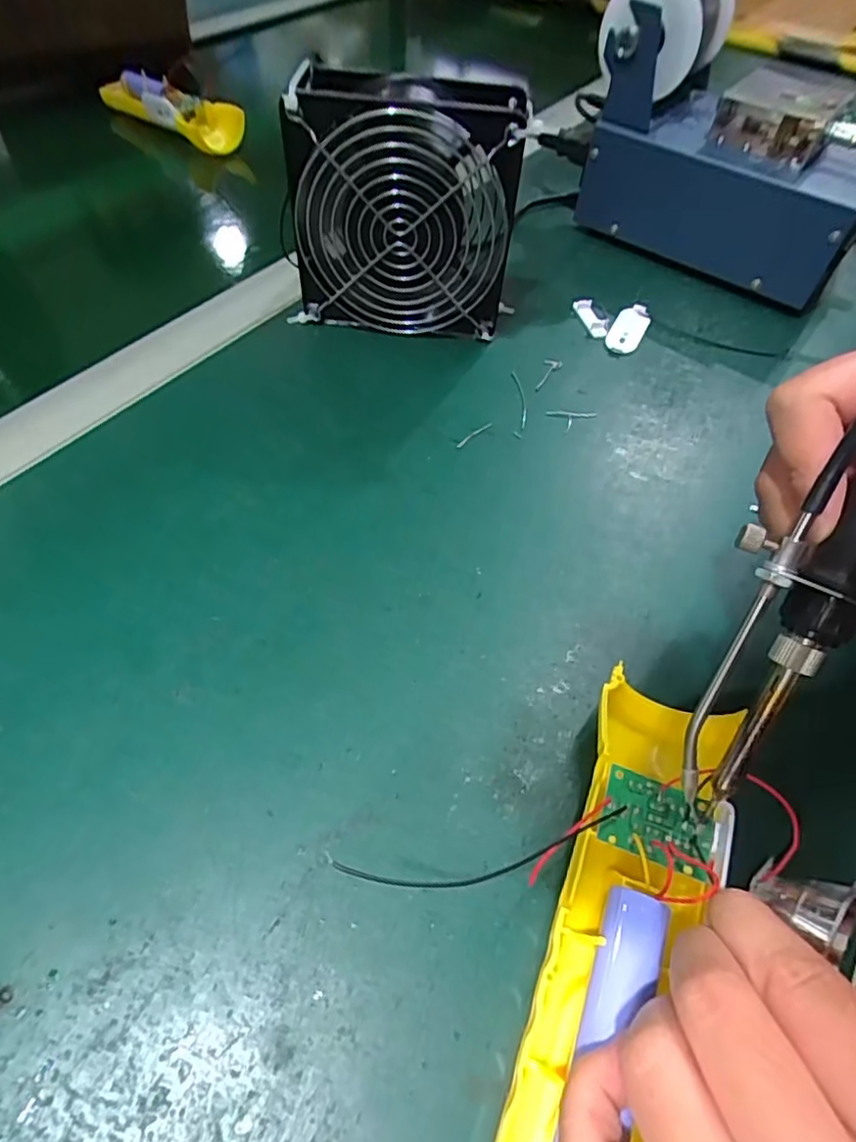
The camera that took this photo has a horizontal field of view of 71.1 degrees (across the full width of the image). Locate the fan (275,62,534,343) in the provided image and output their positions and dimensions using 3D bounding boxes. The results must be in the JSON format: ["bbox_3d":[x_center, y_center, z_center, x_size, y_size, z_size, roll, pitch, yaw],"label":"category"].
[{"bbox_3d":[-0.013,-0.198,0.337,0.119,0.125,0.043,5,56,-1],"label":"fan"}]

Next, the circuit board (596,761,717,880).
[{"bbox_3d":[0.075,0.081,0.196,0.035,0.004,0.025,18,60,11],"label":"circuit board"}]

